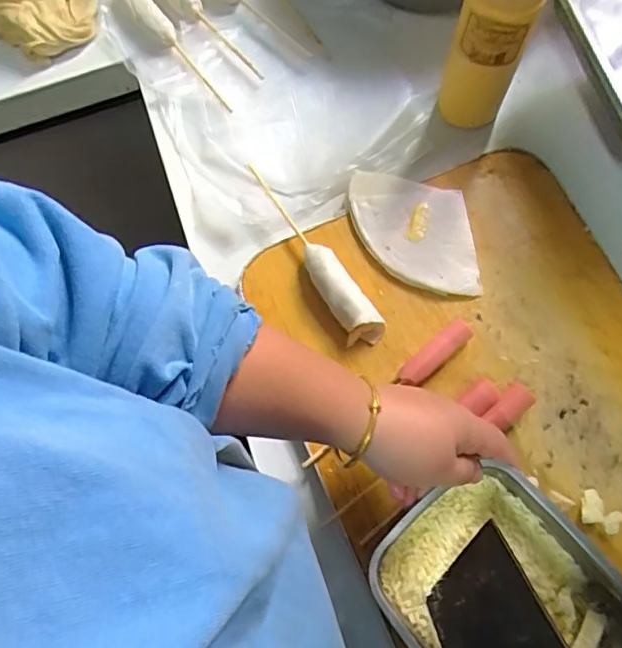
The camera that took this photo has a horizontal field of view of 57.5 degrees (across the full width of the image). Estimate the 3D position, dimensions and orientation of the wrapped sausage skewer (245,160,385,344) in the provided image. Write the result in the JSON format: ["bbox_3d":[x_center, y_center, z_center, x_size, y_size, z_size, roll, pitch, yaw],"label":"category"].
[{"bbox_3d":[0.001,-0.063,0.473,0.031,0.025,0.182,-29,73,-10],"label":"wrapped sausage skewer"}]

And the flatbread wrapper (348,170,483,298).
[{"bbox_3d":[0.086,-0.080,0.479,0.091,0.014,0.121,-8,71,-2],"label":"flatbread wrapper"}]

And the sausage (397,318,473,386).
[{"bbox_3d":[0.099,0.023,0.452,0.071,0.014,0.019,-39,75,-12],"label":"sausage"}]

